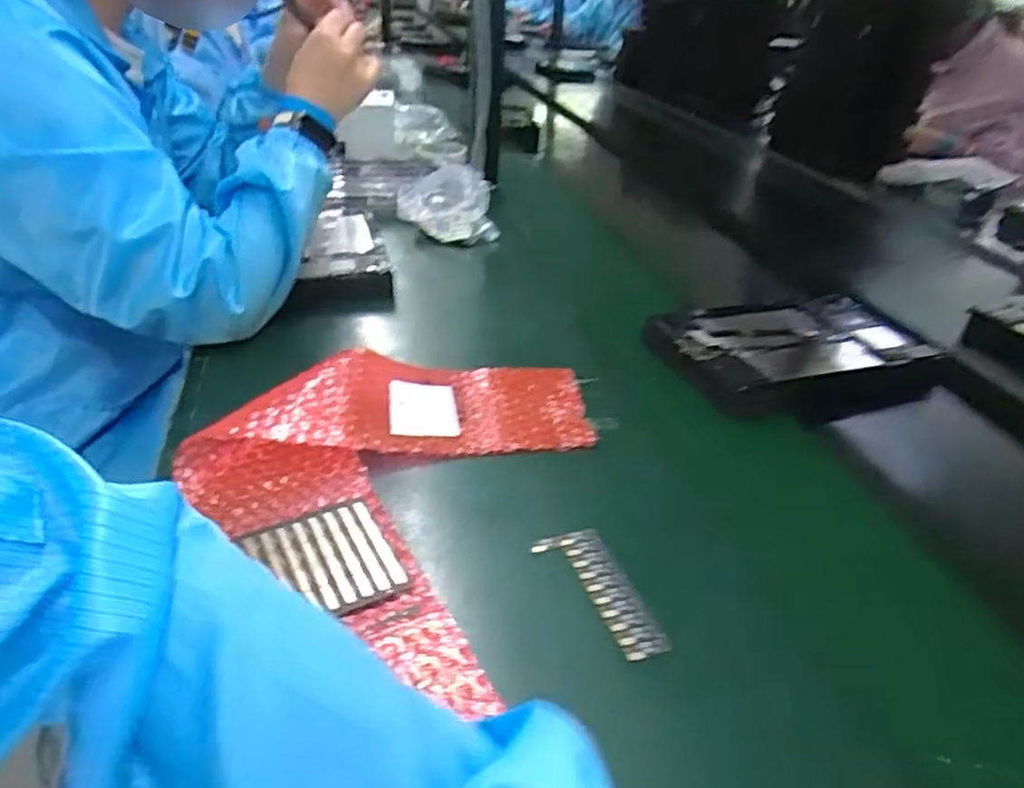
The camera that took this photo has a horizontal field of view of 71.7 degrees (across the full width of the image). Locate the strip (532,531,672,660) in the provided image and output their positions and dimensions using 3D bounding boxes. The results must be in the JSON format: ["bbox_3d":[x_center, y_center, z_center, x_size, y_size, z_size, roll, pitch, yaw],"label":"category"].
[{"bbox_3d":[0.052,0.116,0.417,0.040,0.005,0.098,-8,34,-21],"label":"strip"}]

